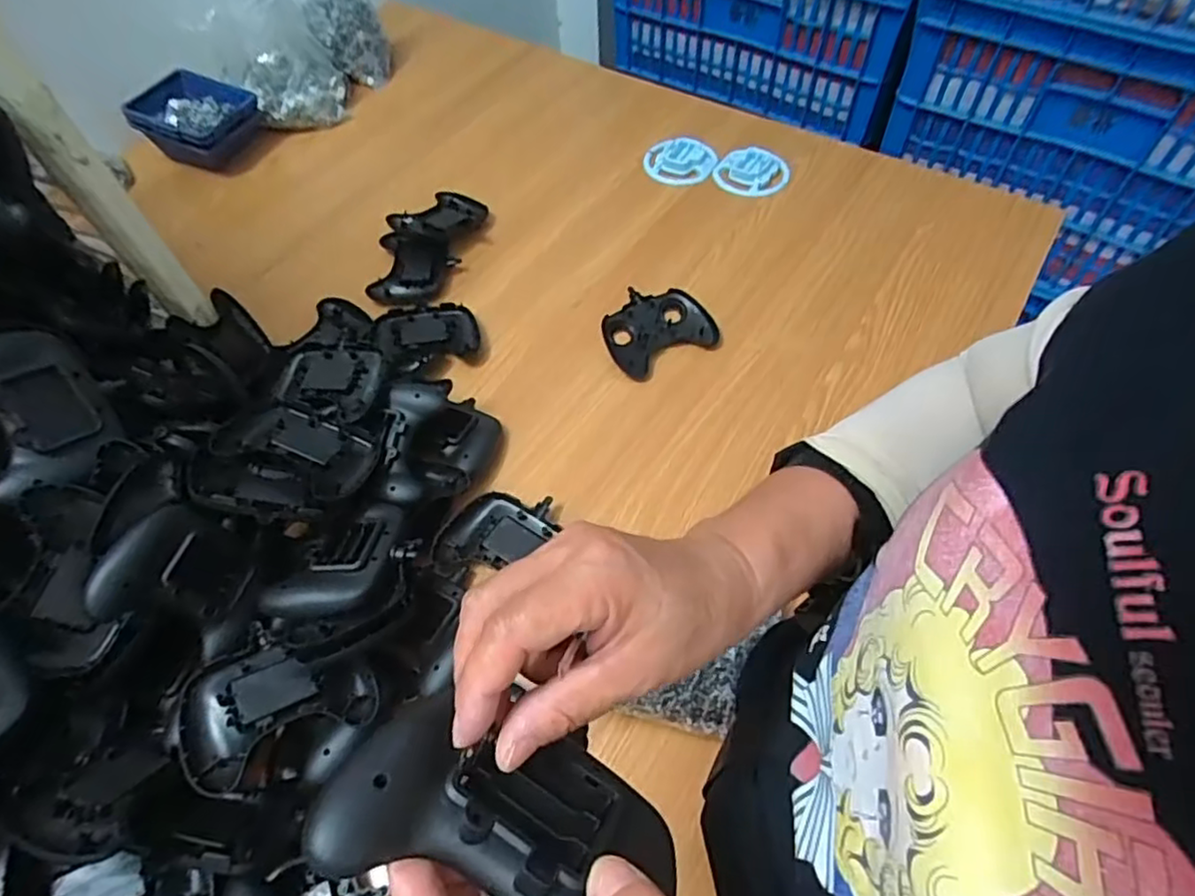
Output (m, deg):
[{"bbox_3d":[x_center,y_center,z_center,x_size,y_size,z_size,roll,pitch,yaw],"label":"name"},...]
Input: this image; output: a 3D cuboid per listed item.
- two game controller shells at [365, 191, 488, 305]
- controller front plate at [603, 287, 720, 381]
[{"bbox_3d":[-0.225,-0.271,0.843,0.108,0.031,0.203,14,57,10],"label":"two game controller shells"},{"bbox_3d":[0.070,-0.140,0.752,0.124,0.024,0.095,-27,59,-16],"label":"controller front plate"}]

